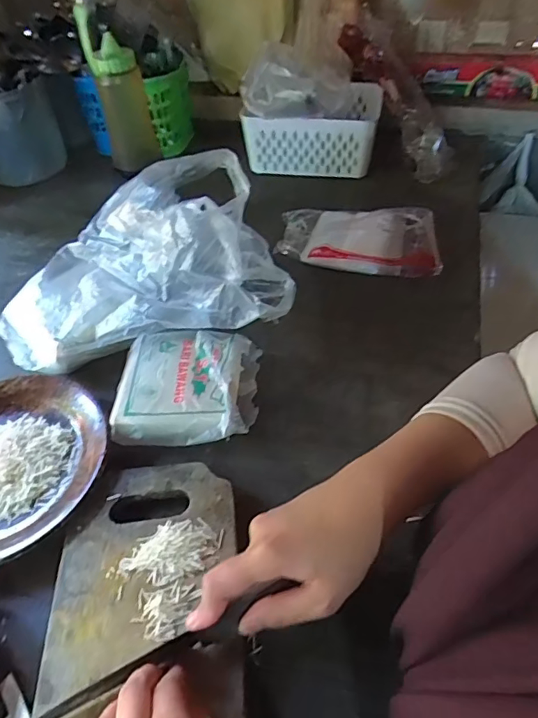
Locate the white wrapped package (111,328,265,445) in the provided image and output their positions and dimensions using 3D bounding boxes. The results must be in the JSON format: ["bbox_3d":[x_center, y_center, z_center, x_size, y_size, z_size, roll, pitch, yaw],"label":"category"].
[{"bbox_3d":[-0.078,0.024,0.482,0.126,0.054,0.113,-1,46,4],"label":"white wrapped package"}]

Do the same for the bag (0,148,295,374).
[{"bbox_3d":[-0.131,-0.091,0.523,0.289,0.152,0.157,-5,46,1],"label":"bag"}]

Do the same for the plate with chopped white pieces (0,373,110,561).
[{"bbox_3d":[-0.233,0.092,0.443,0.178,0.026,0.180,-3,46,3],"label":"plate with chopped white pieces"}]

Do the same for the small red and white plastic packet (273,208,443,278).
[{"bbox_3d":[0.116,-0.161,0.650,0.200,0.041,0.116,8,48,13],"label":"small red and white plastic packet"}]

